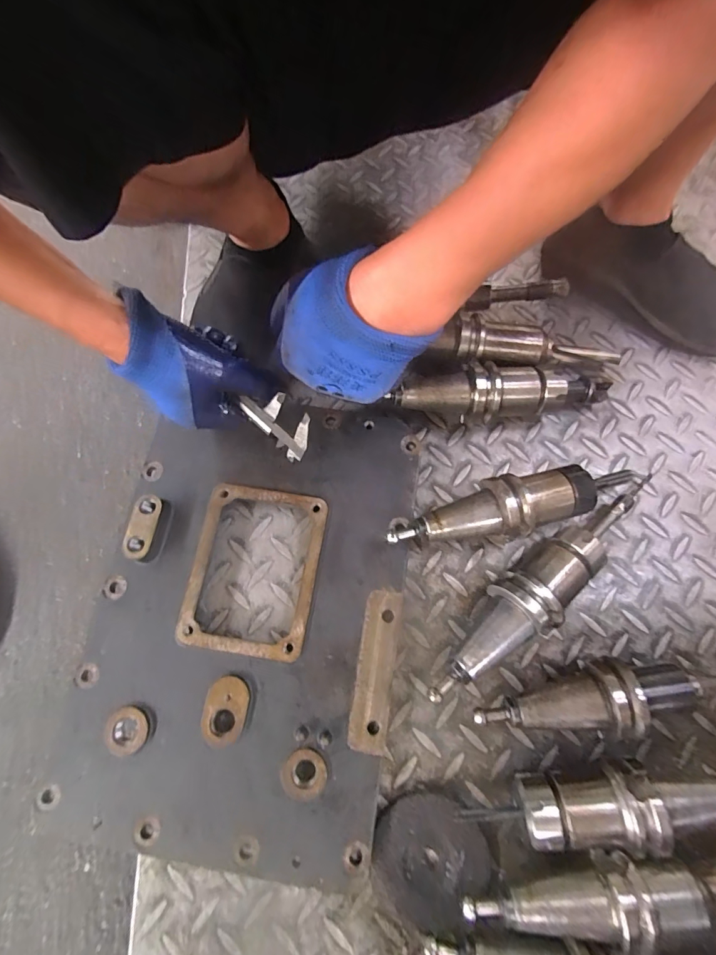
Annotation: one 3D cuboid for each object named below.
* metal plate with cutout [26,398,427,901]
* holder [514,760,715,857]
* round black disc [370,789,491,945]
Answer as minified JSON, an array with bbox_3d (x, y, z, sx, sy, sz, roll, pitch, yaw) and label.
[{"bbox_3d":[-0.097,0.106,0.390,0.271,0.037,0.403,9,72,3],"label":"metal plate with cutout"},{"bbox_3d":[0.221,0.254,0.334,0.187,0.064,0.053,-7,72,-2],"label":"holder"},{"bbox_3d":[0.057,0.306,0.341,0.091,0.016,0.086,0,72,0],"label":"round black disc"}]

